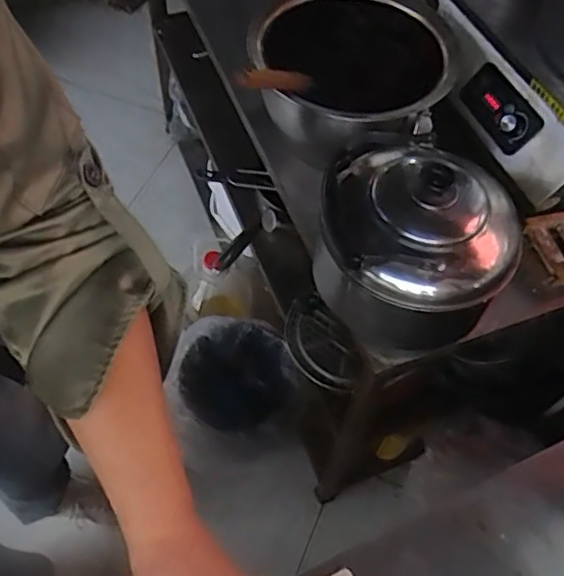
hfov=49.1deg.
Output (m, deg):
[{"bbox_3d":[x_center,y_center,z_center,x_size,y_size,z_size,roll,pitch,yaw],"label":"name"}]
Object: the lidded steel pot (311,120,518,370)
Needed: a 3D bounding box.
[{"bbox_3d":[0.153,-0.046,0.729,0.214,0.188,0.197,23,60,11],"label":"lidded steel pot"}]

